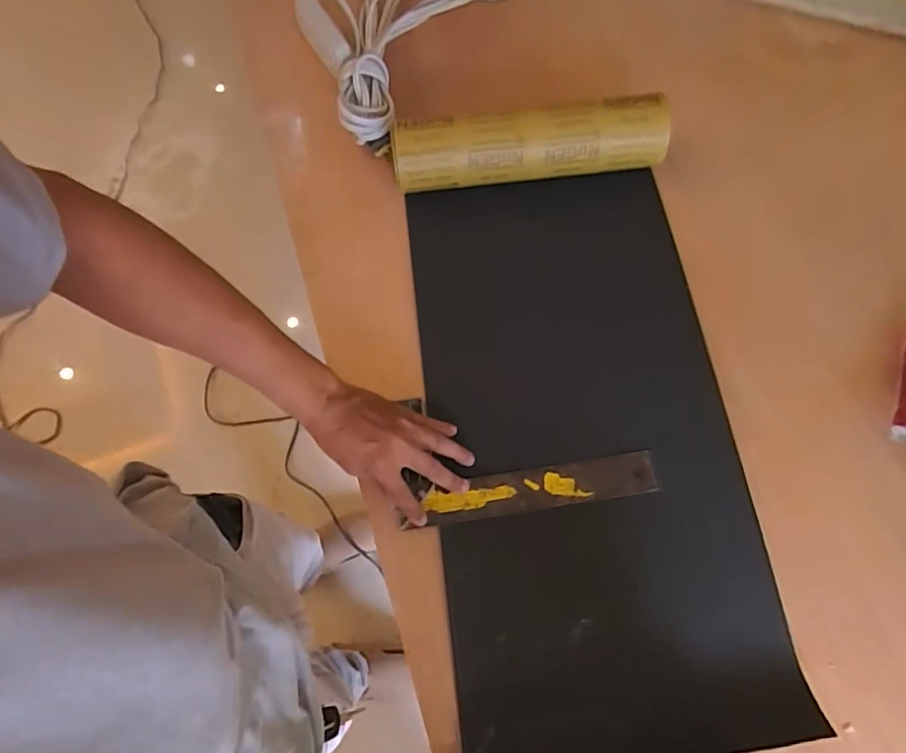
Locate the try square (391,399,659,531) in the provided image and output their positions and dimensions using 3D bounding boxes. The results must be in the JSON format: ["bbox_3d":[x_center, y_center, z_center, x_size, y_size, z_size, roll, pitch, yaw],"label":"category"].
[{"bbox_3d":[0.075,0.077,0.541,0.244,0.016,0.120,-5,70,0],"label":"try square"}]

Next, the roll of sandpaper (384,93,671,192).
[{"bbox_3d":[0.086,-0.260,0.611,0.305,0.067,0.056,-5,70,0],"label":"roll of sandpaper"}]

